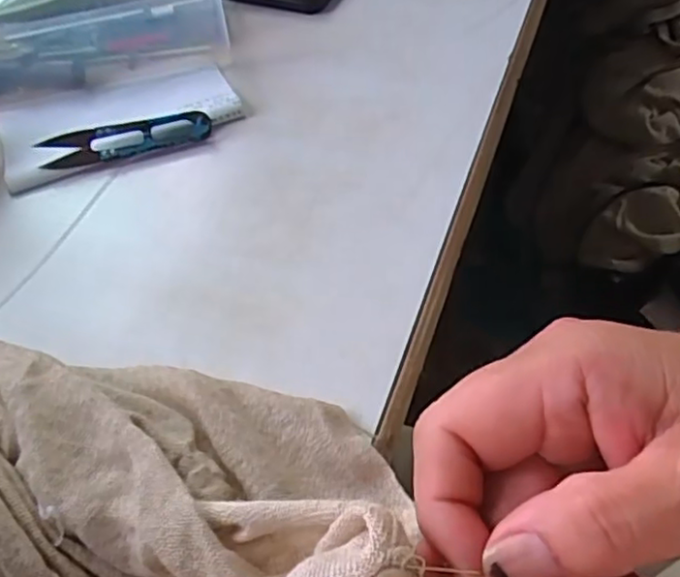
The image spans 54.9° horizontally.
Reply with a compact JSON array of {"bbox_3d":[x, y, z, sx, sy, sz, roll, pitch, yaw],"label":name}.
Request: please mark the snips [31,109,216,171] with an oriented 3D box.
[{"bbox_3d":[-0.130,-0.090,0.401,0.100,0.017,0.018,-13,54,-9],"label":"snips"}]

